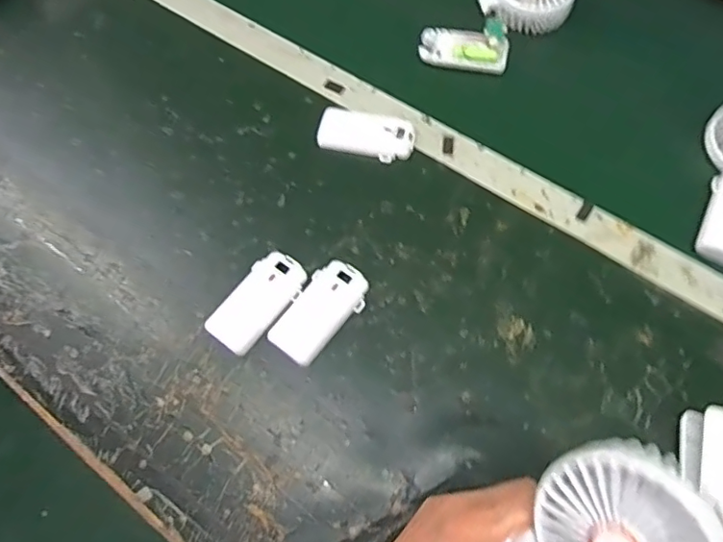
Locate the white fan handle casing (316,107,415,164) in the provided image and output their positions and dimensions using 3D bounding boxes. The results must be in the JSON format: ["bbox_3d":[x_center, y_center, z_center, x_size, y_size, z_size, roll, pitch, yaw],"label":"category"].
[{"bbox_3d":[0.005,-0.138,0.546,0.095,0.018,0.047,10,66,10],"label":"white fan handle casing"}]

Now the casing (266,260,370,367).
[{"bbox_3d":[-0.036,0.033,0.464,0.047,0.015,0.092,36,73,20],"label":"casing"}]

